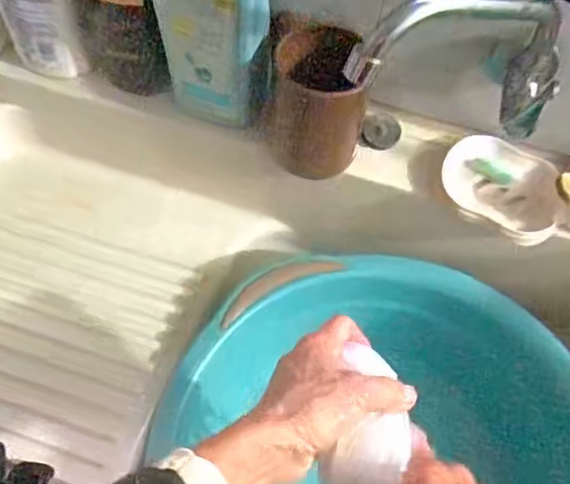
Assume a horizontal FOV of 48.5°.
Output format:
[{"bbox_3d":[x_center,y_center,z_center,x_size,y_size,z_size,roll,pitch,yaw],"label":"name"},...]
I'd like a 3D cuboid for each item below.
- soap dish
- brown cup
[{"bbox_3d":[0.197,-0.051,0.571,0.109,0.024,0.092,28,62,12],"label":"soap dish"},{"bbox_3d":[0.031,-0.119,0.551,0.081,0.112,0.070,8,60,1],"label":"brown cup"}]

